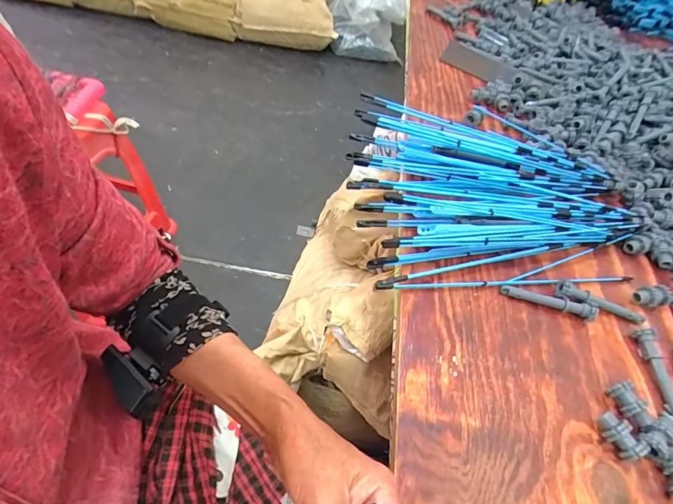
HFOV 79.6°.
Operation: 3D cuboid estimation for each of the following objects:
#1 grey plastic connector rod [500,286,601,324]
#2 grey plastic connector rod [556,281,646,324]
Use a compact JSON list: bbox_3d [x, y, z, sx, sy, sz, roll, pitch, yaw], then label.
[{"bbox_3d":[0.223,0.050,0.425,0.097,0.010,0.015,19,53,3],"label":"grey plastic connector rod"},{"bbox_3d":[0.284,0.056,0.435,0.093,0.015,0.020,22,52,-2],"label":"grey plastic connector rod"}]

